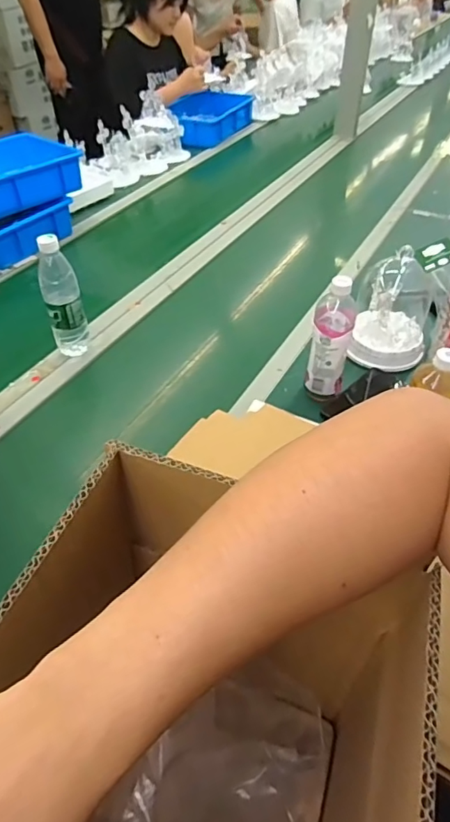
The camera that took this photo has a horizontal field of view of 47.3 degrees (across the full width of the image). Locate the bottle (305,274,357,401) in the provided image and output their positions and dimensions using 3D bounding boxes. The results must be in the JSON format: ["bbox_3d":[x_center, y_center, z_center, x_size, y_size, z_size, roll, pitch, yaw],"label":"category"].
[{"bbox_3d":[0.176,-0.119,0.849,0.067,0.214,0.066,7,44,7],"label":"bottle"}]

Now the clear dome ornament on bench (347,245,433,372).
[{"bbox_3d":[0.312,-0.191,0.940,0.139,0.176,0.150,15,46,15],"label":"clear dome ornament on bench"}]

